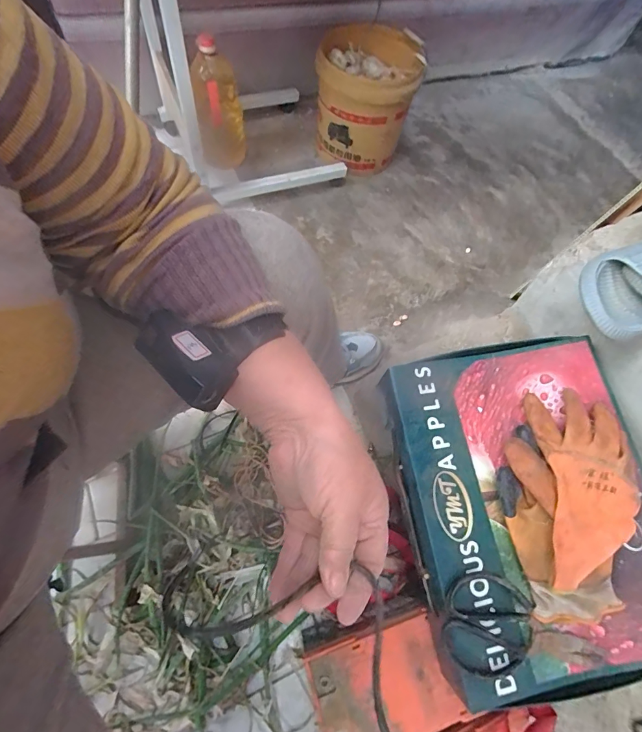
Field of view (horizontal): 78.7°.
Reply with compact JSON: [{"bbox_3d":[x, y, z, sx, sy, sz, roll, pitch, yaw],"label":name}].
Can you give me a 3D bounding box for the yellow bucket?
[{"bbox_3d":[0.106,-0.640,1.006,0.234,0.326,0.234,2,65,-5],"label":"yellow bucket"}]

